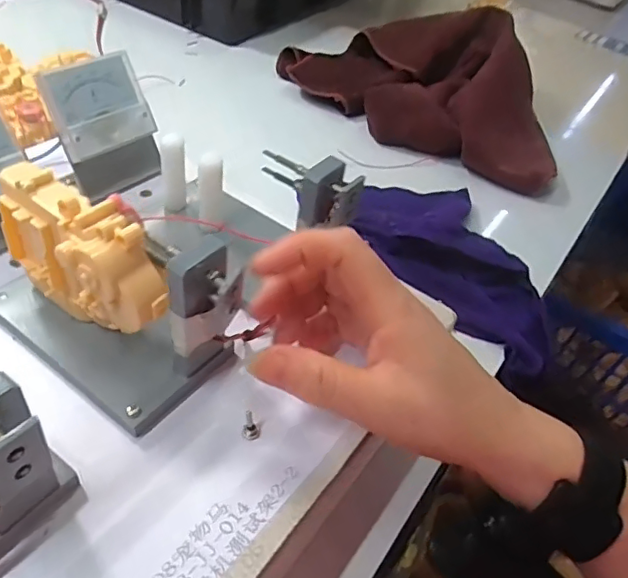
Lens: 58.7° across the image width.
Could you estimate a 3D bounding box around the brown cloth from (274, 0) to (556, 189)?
[{"bbox_3d":[0.131,-0.247,0.646,0.342,0.086,0.208,25,46,14],"label":"brown cloth"}]

